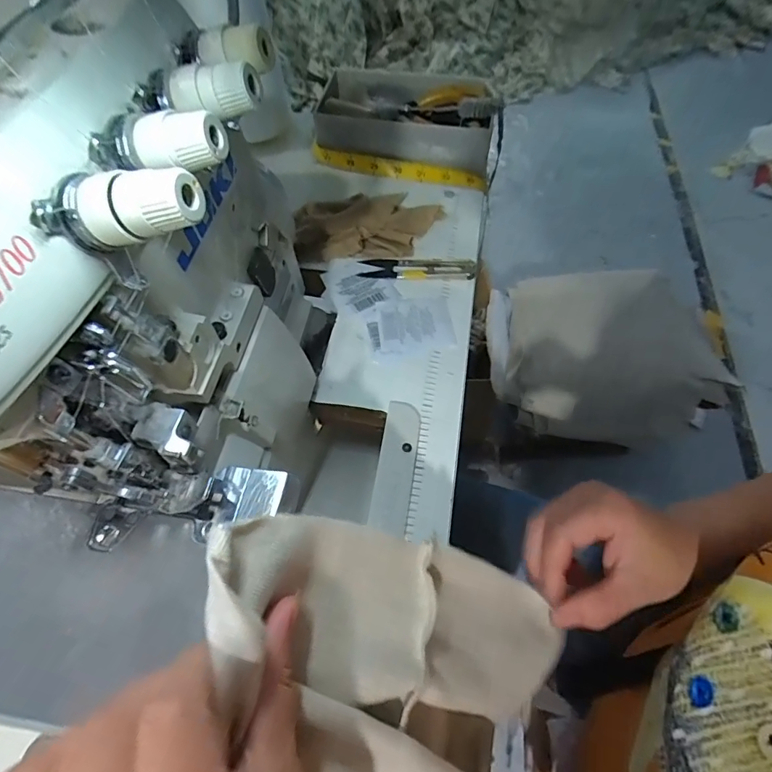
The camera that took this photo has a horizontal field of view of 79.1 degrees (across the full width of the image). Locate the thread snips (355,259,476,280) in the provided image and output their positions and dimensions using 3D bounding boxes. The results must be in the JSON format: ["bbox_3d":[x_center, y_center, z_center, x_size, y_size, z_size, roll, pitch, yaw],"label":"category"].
[{"bbox_3d":[0.027,-0.103,0.412,0.099,0.005,0.025,-1,60,3],"label":"thread snips"}]

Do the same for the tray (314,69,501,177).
[{"bbox_3d":[0.021,-0.275,0.485,0.181,0.050,0.112,12,62,10],"label":"tray"}]

